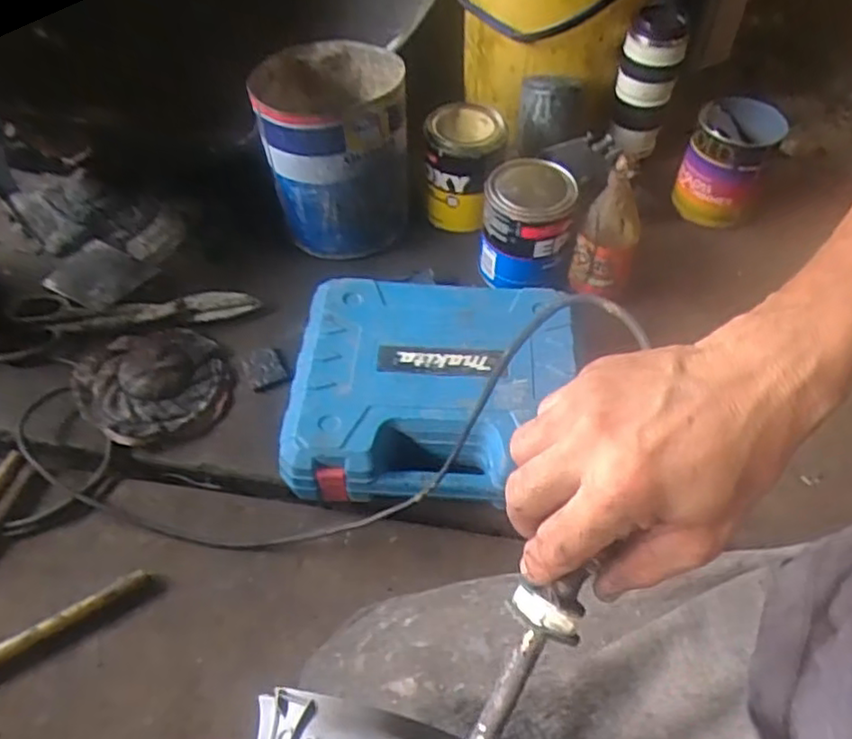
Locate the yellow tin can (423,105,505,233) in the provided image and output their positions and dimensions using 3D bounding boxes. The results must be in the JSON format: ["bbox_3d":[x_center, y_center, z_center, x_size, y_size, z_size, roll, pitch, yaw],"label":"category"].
[{"bbox_3d":[0.047,-0.258,0.889,0.098,0.133,0.097,3,51,2],"label":"yellow tin can"}]

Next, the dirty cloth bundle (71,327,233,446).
[{"bbox_3d":[-0.293,0.008,0.740,0.149,0.035,0.154,-12,54,-10],"label":"dirty cloth bundle"}]

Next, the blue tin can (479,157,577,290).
[{"bbox_3d":[0.118,-0.164,0.807,0.101,0.117,0.111,0,51,0],"label":"blue tin can"}]

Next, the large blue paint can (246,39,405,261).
[{"bbox_3d":[-0.109,-0.268,0.848,0.176,0.190,0.163,-3,53,-3],"label":"large blue paint can"}]

